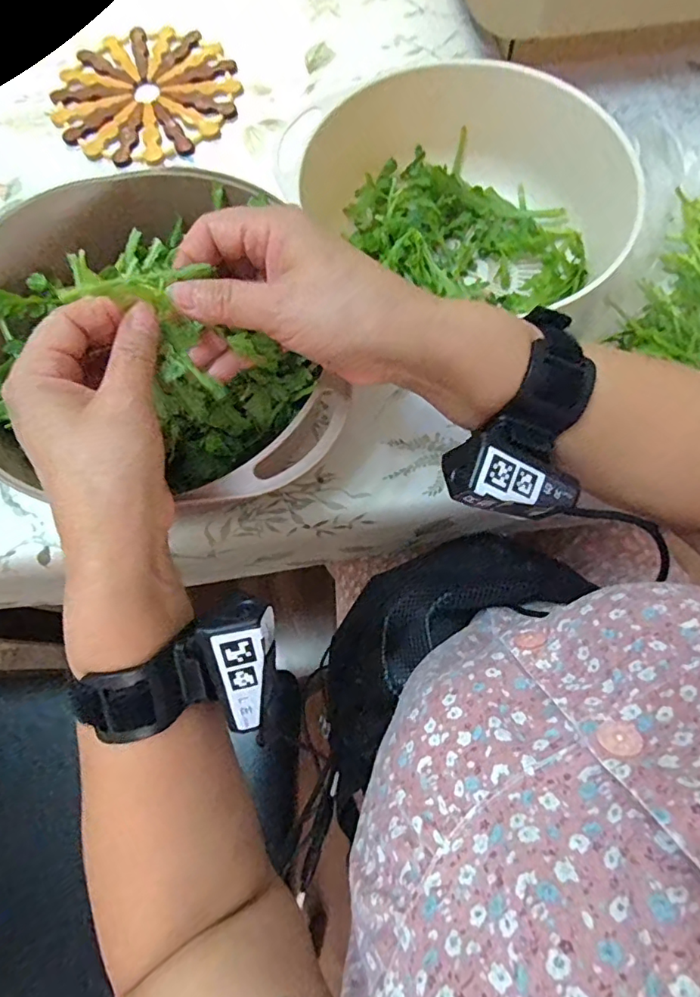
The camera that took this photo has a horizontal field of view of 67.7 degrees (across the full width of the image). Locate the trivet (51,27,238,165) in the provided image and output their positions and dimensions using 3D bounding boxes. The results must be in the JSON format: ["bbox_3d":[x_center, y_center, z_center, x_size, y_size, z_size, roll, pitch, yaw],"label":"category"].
[{"bbox_3d":[-0.208,-0.414,0.534,0.180,0.007,0.173,-1,71,2],"label":"trivet"}]

